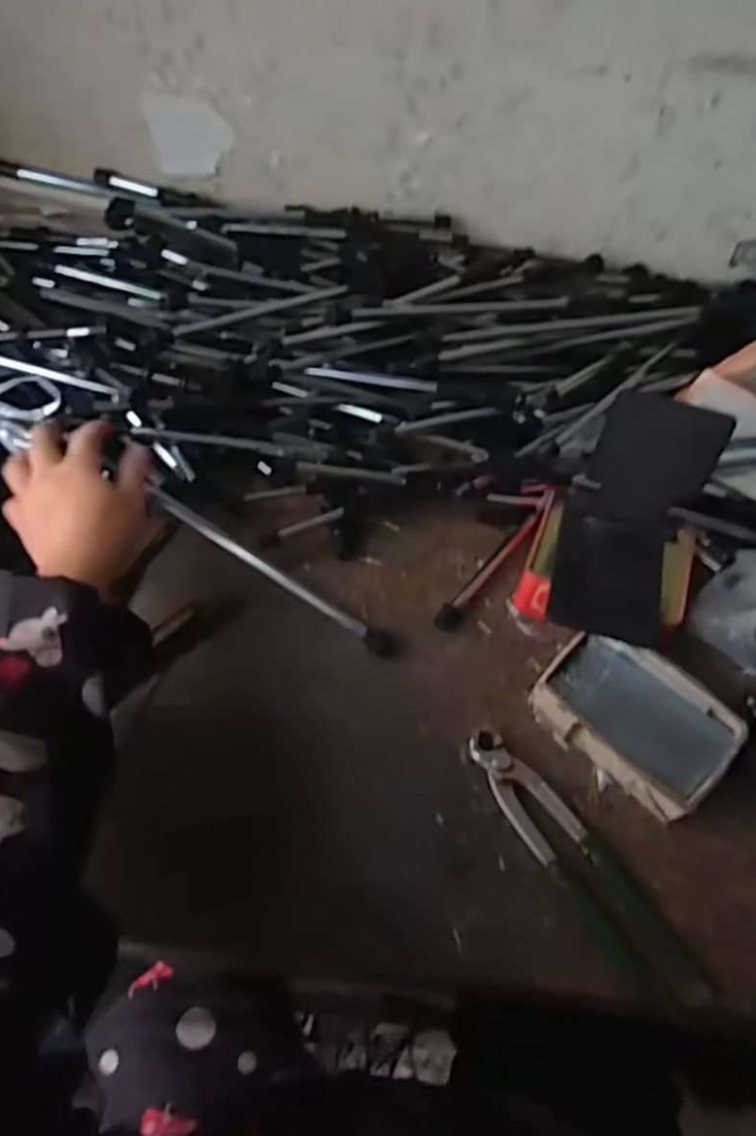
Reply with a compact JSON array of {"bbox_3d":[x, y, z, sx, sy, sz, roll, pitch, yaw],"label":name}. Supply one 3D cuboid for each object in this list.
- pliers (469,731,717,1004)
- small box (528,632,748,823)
[{"bbox_3d":[0.130,0.190,0.464,0.042,0.018,0.198,-31,65,-21],"label":"pliers"},{"bbox_3d":[0.183,0.105,0.510,0.126,0.039,0.090,40,63,19],"label":"small box"}]

